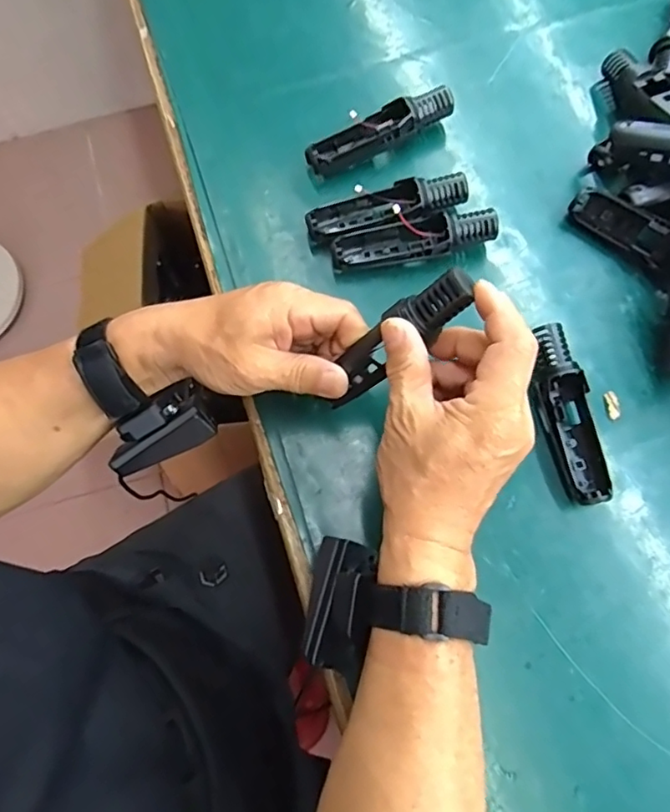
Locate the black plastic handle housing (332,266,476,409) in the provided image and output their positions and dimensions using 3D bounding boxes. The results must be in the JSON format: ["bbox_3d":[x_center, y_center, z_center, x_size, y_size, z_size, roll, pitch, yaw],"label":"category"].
[{"bbox_3d":[0.034,-0.038,0.338,0.021,0.117,0.024,-14,67,-51],"label":"black plastic handle housing"}]

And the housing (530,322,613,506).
[{"bbox_3d":[0.158,0.005,0.380,0.031,0.031,0.119,-13,74,-5],"label":"housing"}]

